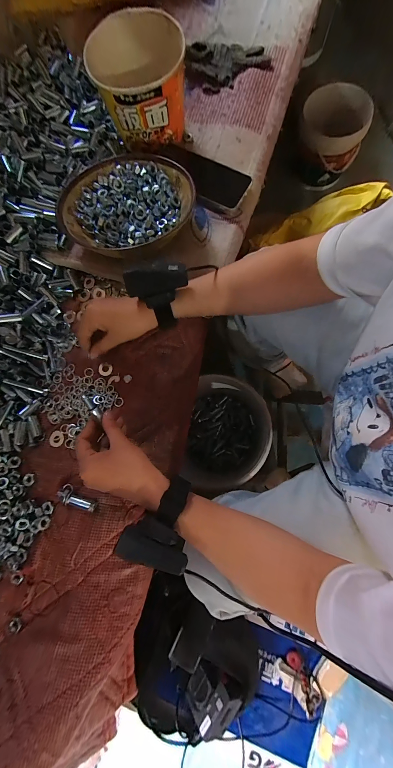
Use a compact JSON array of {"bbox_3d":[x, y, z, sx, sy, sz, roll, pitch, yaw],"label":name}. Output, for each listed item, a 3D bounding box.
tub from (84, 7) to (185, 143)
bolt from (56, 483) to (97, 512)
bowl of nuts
[{"bbox_3d":[-0.087,-0.460,0.434,0.144,0.114,0.134,-9,79,4],"label":"tub"},{"bbox_3d":[-0.162,0.154,0.365,0.059,0.011,0.022,12,81,8],"label":"bolt"},{"bbox_3d":[-0.102,-0.269,0.412,0.193,0.047,0.157,-8,79,4],"label":"bowl of nuts"}]

